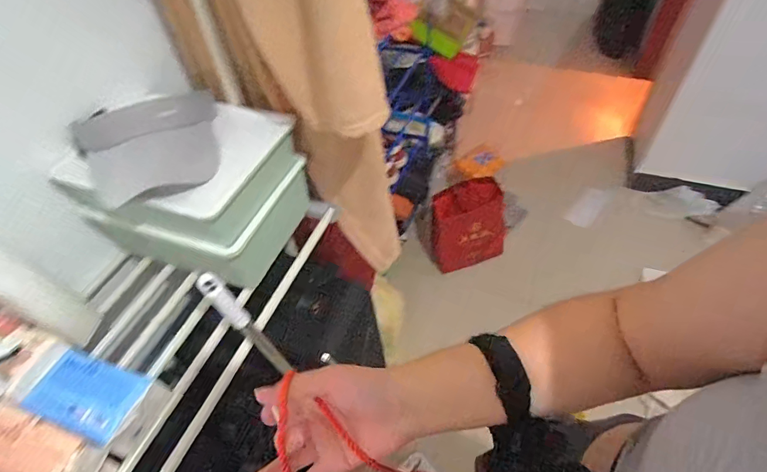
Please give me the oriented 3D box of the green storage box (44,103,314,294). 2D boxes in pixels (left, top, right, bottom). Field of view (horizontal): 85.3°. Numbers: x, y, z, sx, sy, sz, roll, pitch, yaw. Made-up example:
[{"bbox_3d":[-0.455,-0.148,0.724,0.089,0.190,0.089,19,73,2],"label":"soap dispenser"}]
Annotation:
[{"bbox_3d":[-0.323,-0.081,0.729,0.321,0.197,0.252,13,52,16],"label":"green storage box"}]

